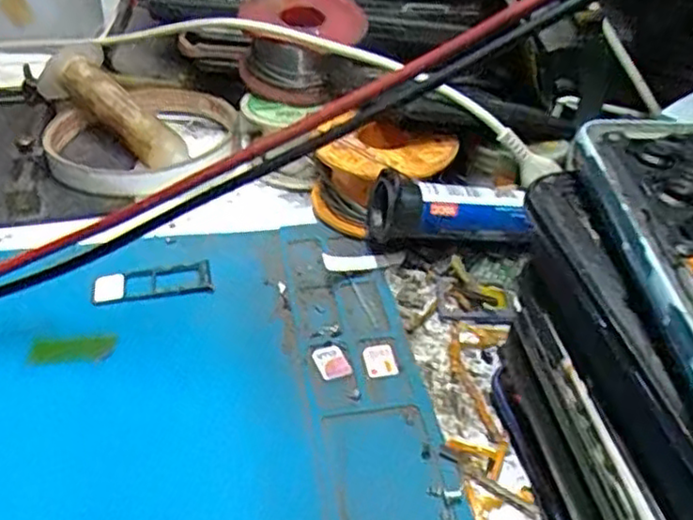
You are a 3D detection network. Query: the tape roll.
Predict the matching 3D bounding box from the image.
[{"bbox_3d":[-0.091,-0.054,0.307,0.077,0.014,0.093,6,36,8],"label":"tape roll"}]

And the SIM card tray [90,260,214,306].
[{"bbox_3d":[-0.066,0.008,0.235,0.039,0.004,0.016,-6,36,-9],"label":"SIM card tray"}]

